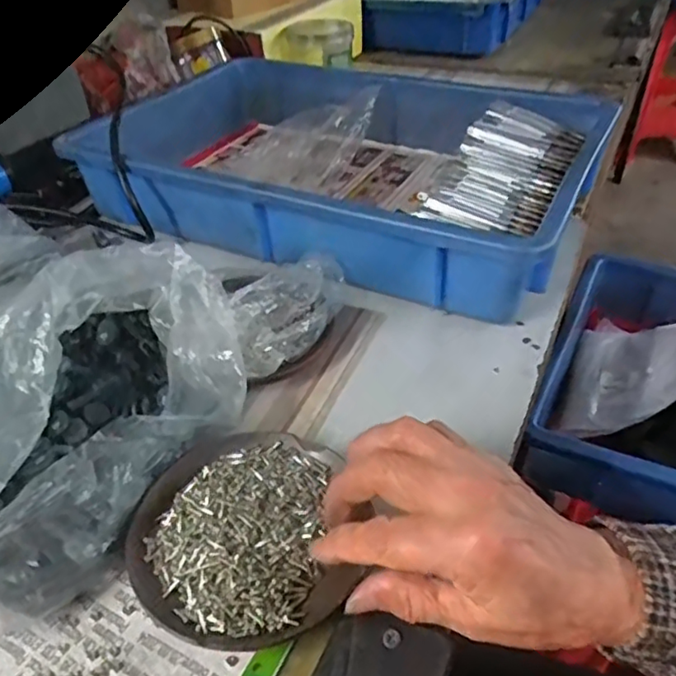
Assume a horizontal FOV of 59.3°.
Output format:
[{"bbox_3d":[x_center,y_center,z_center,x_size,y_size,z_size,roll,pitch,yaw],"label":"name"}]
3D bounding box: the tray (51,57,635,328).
[{"bbox_3d":[-0.010,-0.171,0.567,0.453,0.079,0.297,18,44,22],"label":"tray"}]

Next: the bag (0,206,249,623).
[{"bbox_3d":[-0.206,0.020,0.349,0.269,0.077,0.231,20,45,24],"label":"bag"}]

